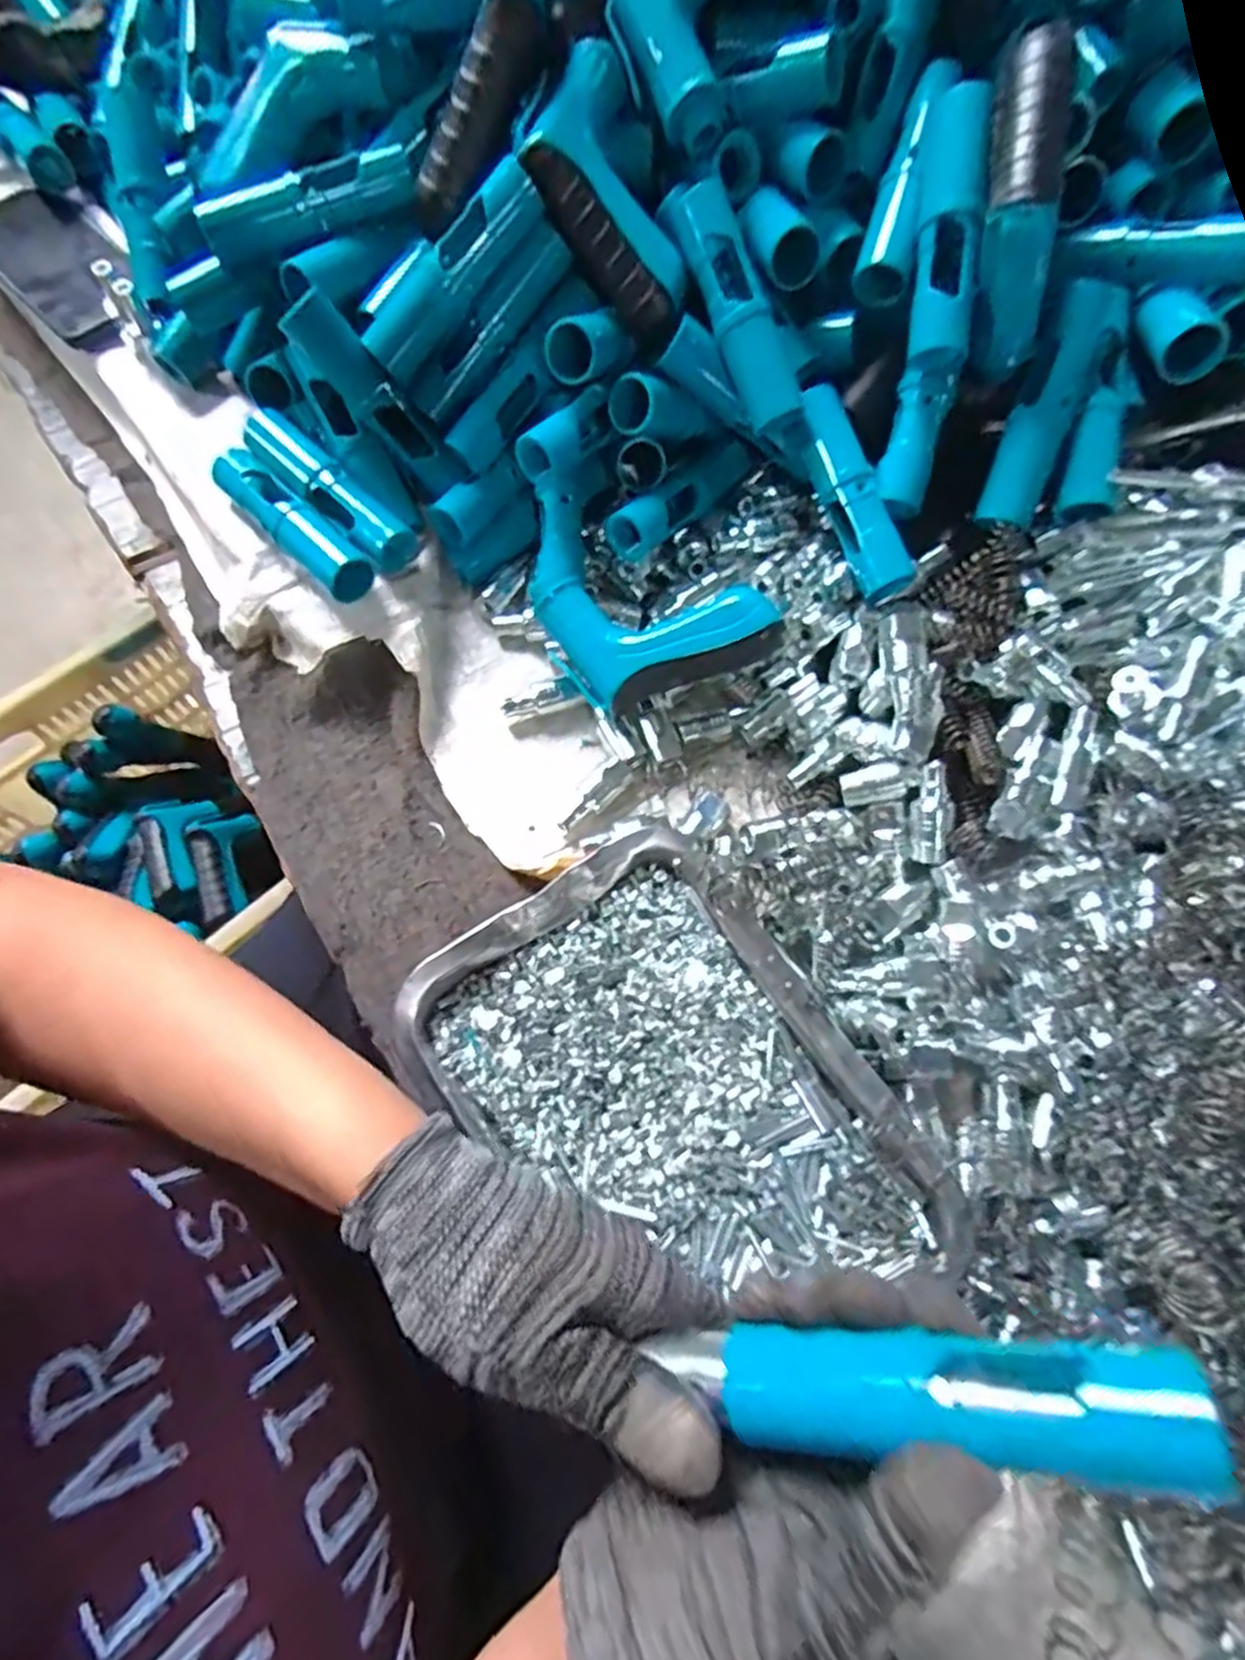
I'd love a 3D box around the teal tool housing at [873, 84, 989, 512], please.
[{"bbox_3d":[0.169,-0.275,0.400,0.034,0.037,0.198,3,105,-1],"label":"teal tool housing"}]

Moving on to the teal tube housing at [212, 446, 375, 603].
[{"bbox_3d":[-0.193,-0.179,0.447,0.124,0.035,0.030,42,73,13],"label":"teal tube housing"}]

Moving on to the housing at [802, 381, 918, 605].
[{"bbox_3d":[0.128,-0.189,0.426,0.028,0.026,0.118,-21,89,-10],"label":"housing"}]

